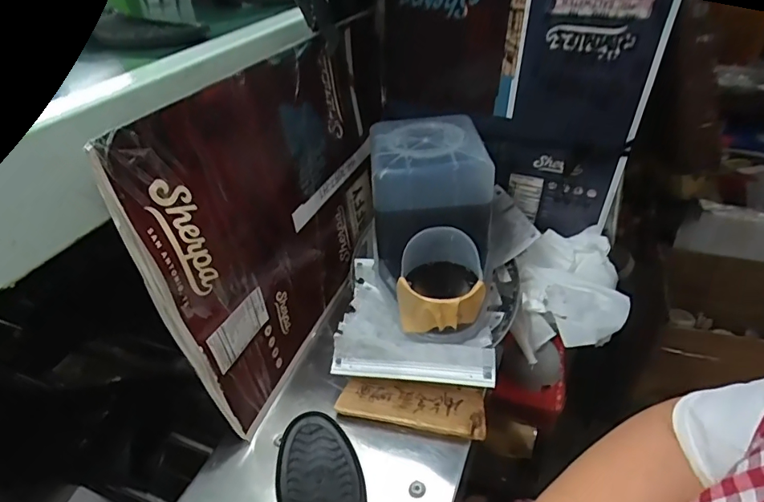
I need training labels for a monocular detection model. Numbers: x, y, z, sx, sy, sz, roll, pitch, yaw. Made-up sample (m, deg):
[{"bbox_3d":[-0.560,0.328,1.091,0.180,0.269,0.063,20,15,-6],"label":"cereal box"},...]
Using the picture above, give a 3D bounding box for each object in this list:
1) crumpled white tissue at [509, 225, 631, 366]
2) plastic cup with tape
[{"bbox_3d":[0.237,0.048,0.607,0.127,0.057,0.190,6,37,13],"label":"crumpled white tissue"},{"bbox_3d":[0.062,0.028,0.498,0.085,0.083,0.082,-3,36,2],"label":"plastic cup with tape"}]

